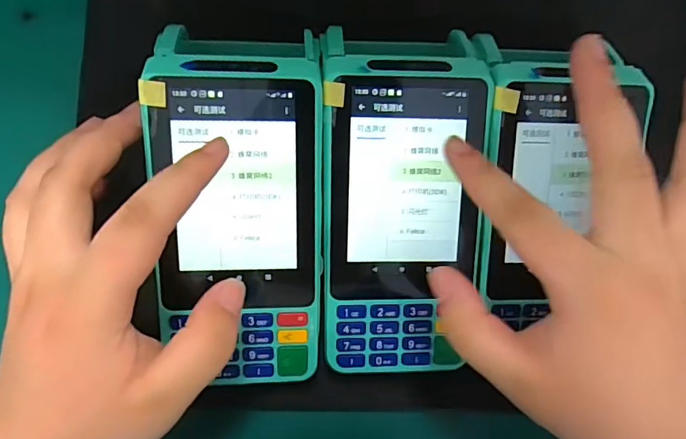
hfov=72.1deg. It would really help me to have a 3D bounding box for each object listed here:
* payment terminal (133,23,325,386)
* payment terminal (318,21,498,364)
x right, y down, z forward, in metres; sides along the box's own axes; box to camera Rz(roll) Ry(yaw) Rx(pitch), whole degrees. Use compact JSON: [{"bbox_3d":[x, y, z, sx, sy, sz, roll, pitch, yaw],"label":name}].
[{"bbox_3d":[-0.049,-0.003,0.217,0.080,0.030,0.157,-4,100,-7],"label":"payment terminal"},{"bbox_3d":[0.026,-0.007,0.228,0.073,0.034,0.156,2,99,-6],"label":"payment terminal"}]

